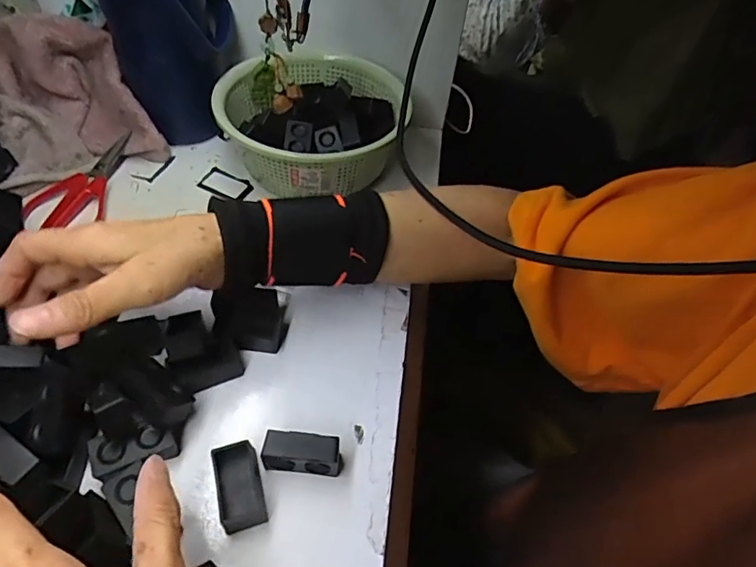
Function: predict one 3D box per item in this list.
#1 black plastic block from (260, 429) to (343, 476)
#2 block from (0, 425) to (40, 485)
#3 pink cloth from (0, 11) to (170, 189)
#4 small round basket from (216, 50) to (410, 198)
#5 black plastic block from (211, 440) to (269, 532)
[{"bbox_3d":[-0.043,0.097,0.295,0.043,0.023,0.016,7,49,0],"label":"black plastic block"},{"bbox_3d":[-0.188,0.084,0.259,0.041,0.010,0.016,28,53,17],"label":"block"},{"bbox_3d":[-0.323,-0.178,0.480,0.152,0.098,0.185,-33,61,-29],"label":"pink cloth"},{"bbox_3d":[-0.062,-0.156,0.497,0.168,0.069,0.173,3,50,-4],"label":"small round basket"},{"bbox_3d":[-0.076,0.112,0.285,0.023,0.018,0.043,-11,52,-15],"label":"black plastic block"}]

